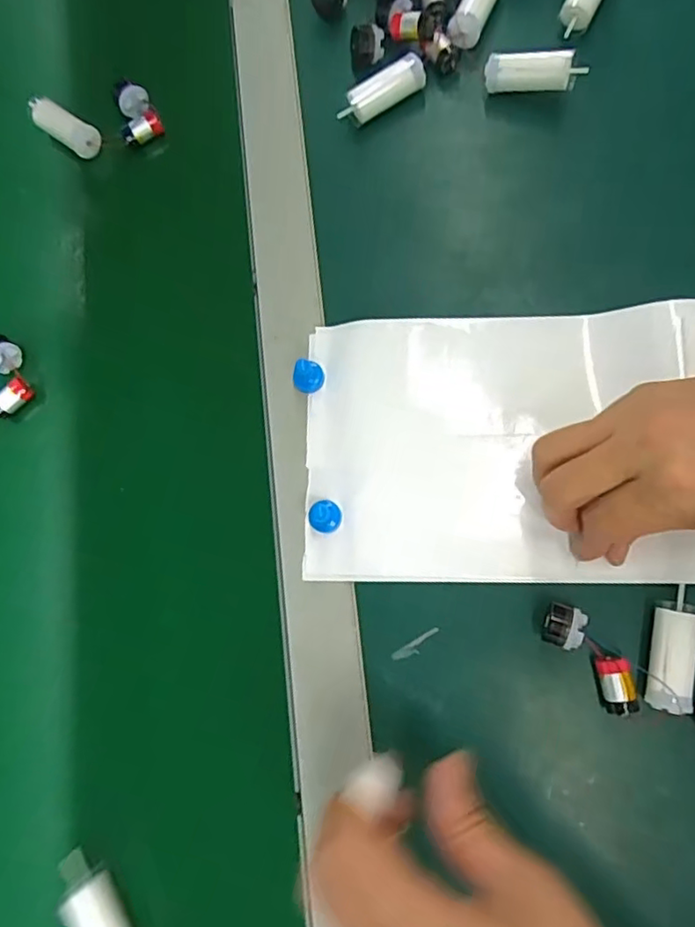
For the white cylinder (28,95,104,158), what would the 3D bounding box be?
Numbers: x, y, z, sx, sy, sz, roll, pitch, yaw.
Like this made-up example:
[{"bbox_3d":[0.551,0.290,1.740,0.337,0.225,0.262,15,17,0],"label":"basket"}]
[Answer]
[{"bbox_3d":[-0.203,-0.241,0.432,0.061,0.023,0.018,35,76,10],"label":"white cylinder"}]

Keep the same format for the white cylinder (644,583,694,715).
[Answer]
[{"bbox_3d":[0.163,0.093,0.304,0.019,0.018,0.060,14,74,5],"label":"white cylinder"}]

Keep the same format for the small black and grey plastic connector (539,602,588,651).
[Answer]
[{"bbox_3d":[0.111,0.085,0.313,0.020,0.017,0.021,17,74,5],"label":"small black and grey plastic connector"}]

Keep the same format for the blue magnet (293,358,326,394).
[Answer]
[{"bbox_3d":[-0.023,-0.054,0.361,0.019,0.021,0.014,-15,74,-4],"label":"blue magnet"}]

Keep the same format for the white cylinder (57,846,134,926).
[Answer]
[{"bbox_3d":[-0.131,0.236,0.314,0.022,0.020,0.065,-36,76,-10],"label":"white cylinder"}]

